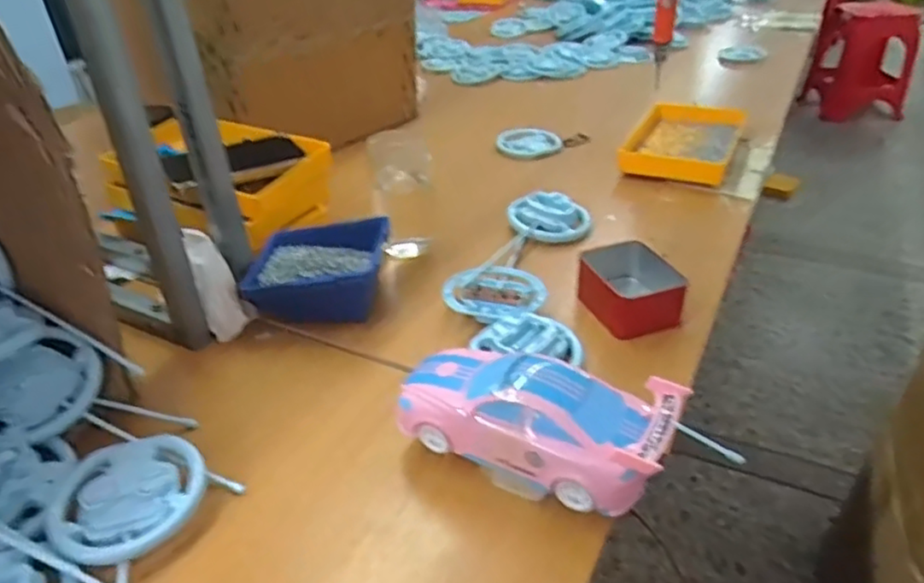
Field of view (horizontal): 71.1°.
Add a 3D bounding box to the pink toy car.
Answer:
[{"bbox_3d":[0.049,0.097,0.470,0.197,0.088,0.085,13,37,20],"label":"pink toy car"}]

